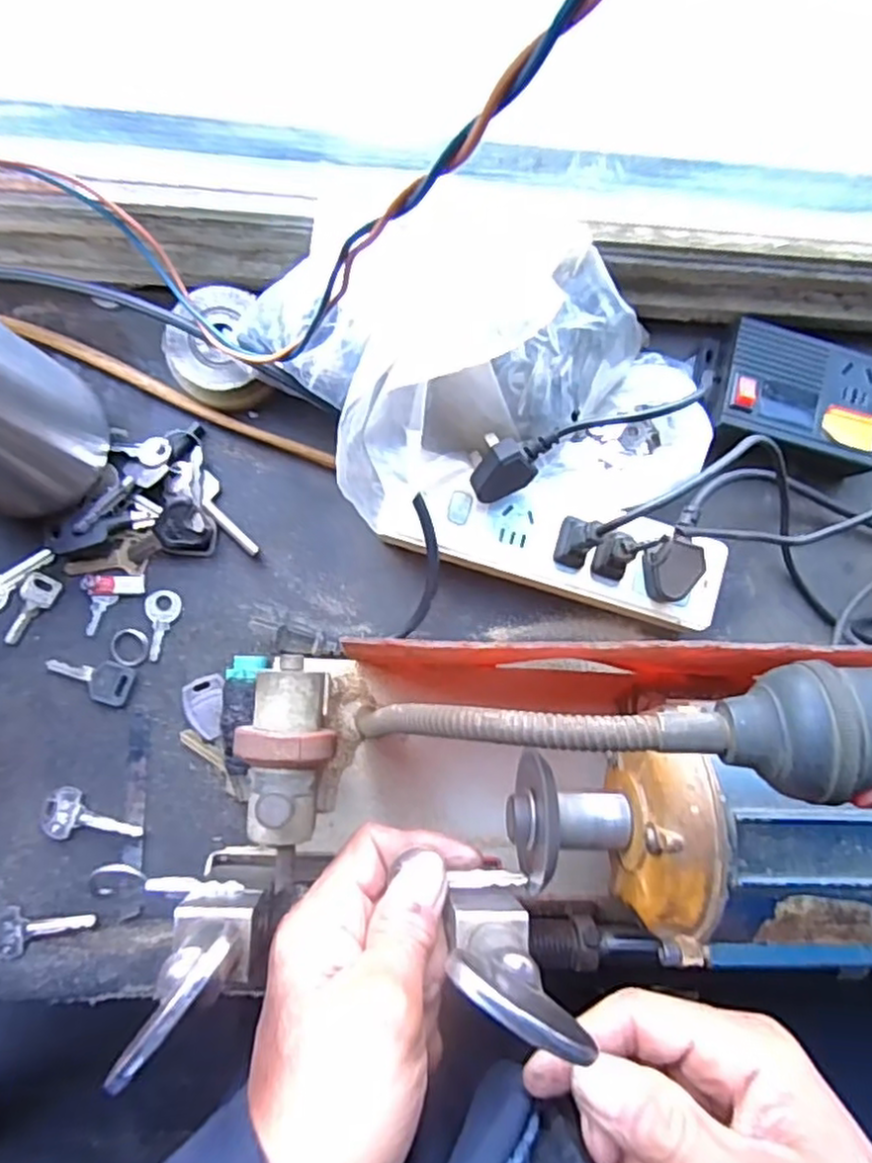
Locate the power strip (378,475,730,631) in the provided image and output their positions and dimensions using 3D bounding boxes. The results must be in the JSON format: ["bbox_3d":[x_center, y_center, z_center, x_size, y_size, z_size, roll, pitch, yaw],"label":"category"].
[{"bbox_3d":[0.065,-0.023,0.412,0.196,0.036,0.060,15,84,-5],"label":"power strip"}]

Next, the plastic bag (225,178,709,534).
[{"bbox_3d":[0.033,-0.109,0.369,0.239,0.112,0.145,-8,86,-7],"label":"plastic bag"}]

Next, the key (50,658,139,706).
[{"bbox_3d":[-0.190,0.052,0.390,0.046,0.004,0.022,21,86,-5],"label":"key"}]

